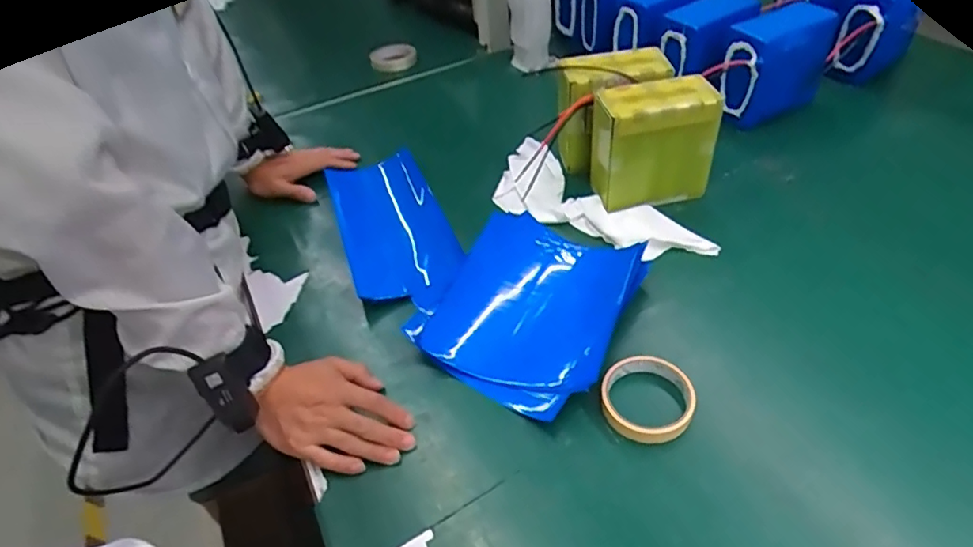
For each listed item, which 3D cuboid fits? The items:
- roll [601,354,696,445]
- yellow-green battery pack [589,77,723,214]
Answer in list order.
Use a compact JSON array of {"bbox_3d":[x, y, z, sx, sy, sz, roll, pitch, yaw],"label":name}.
[{"bbox_3d":[0.158,0.122,0.570,0.086,0.029,0.093,-4,44,4],"label":"roll"},{"bbox_3d":[0.217,-0.169,0.762,0.144,0.140,0.078,-12,42,-5],"label":"yellow-green battery pack"}]

